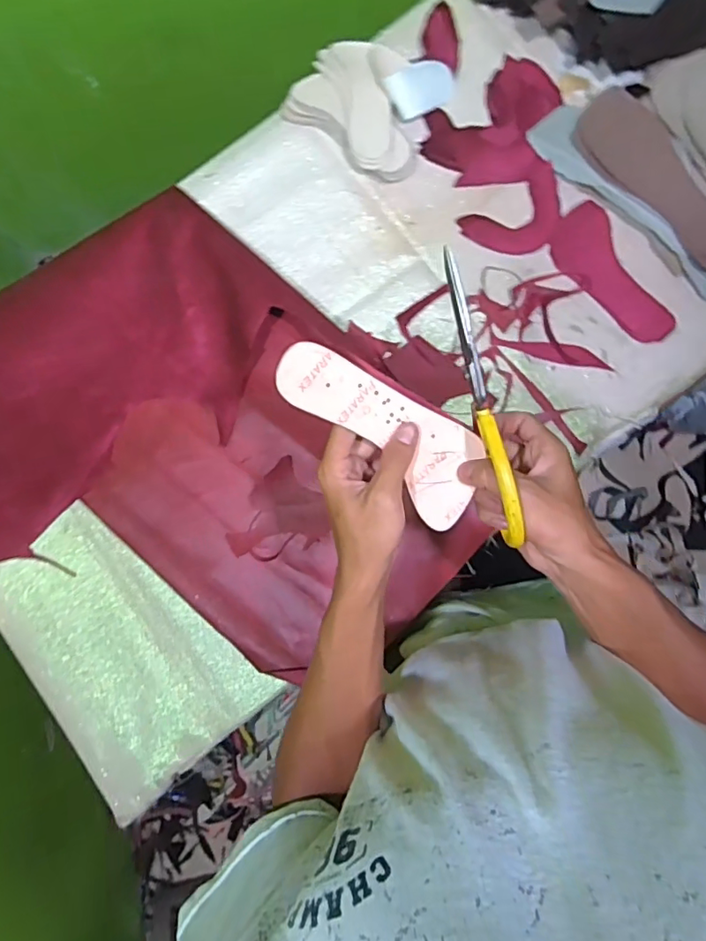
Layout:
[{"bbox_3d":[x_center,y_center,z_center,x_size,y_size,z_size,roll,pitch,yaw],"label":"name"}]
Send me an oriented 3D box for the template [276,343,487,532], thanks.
[{"bbox_3d":[0.024,-0.031,0.392,0.173,0.019,0.066,37,86,-20],"label":"template"}]

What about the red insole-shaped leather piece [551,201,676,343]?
[{"bbox_3d":[0.319,-0.239,0.681,0.074,0.011,0.190,-31,81,8],"label":"red insole-shaped leather piece"}]

